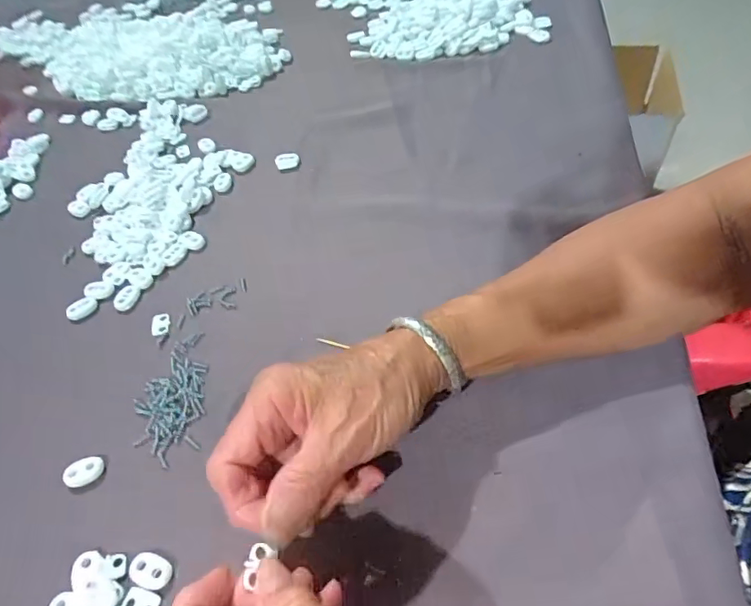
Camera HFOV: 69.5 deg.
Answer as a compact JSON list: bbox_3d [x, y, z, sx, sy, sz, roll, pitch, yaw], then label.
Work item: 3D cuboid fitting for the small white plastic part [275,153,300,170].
[{"bbox_3d":[-0.080,-0.129,0.495,0.022,0.007,0.016,-11,50,-3],"label":"small white plastic part"}]

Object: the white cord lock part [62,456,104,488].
[{"bbox_3d":[-0.171,0.099,0.318,0.023,0.006,0.014,-22,52,-12],"label":"white cord lock part"}]

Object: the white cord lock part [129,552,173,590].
[{"bbox_3d":[-0.116,0.138,0.279,0.023,0.004,0.015,12,53,16],"label":"white cord lock part"}]

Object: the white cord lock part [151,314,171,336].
[{"bbox_3d":[-0.155,0.015,0.389,0.014,0.004,0.017,-17,51,-8],"label":"white cord lock part"}]

